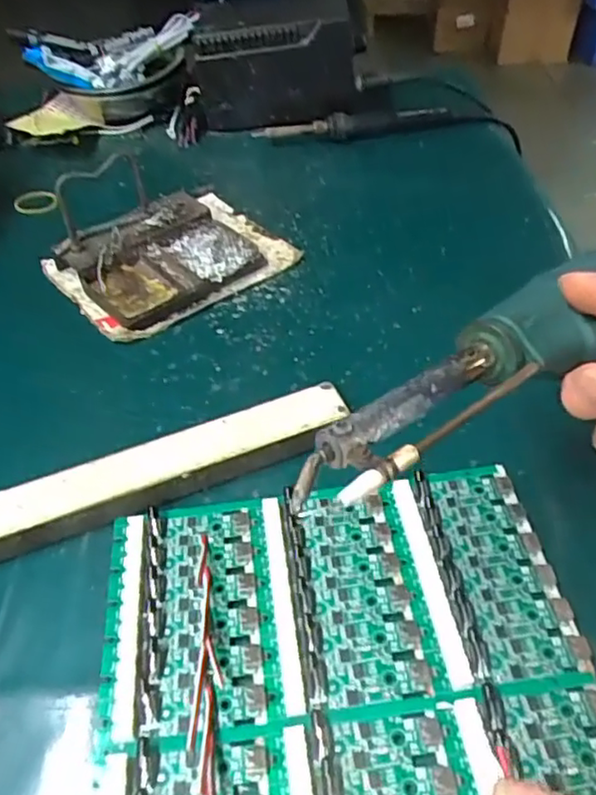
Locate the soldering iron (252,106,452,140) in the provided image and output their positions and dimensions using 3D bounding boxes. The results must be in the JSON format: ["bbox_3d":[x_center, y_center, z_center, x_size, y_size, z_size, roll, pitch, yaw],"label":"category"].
[{"bbox_3d":[0.051,-0.252,0.590,0.180,0.028,0.022,-9,44,-8],"label":"soldering iron"}]

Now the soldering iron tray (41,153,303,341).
[{"bbox_3d":[-0.099,-0.118,0.447,0.145,0.056,0.143,-30,51,-25],"label":"soldering iron tray"}]

